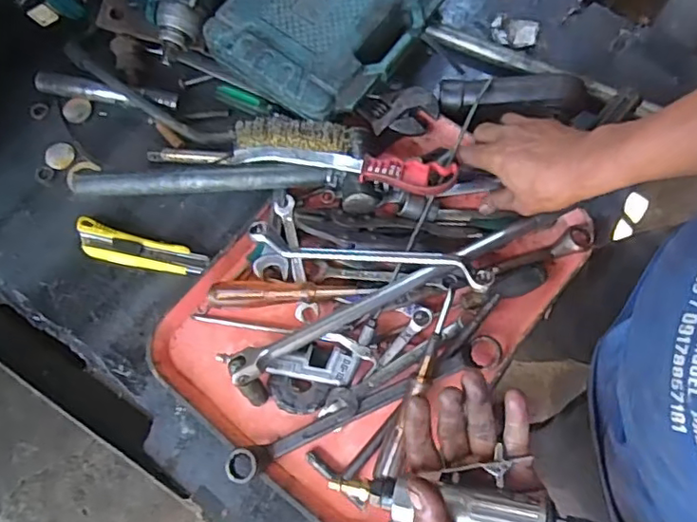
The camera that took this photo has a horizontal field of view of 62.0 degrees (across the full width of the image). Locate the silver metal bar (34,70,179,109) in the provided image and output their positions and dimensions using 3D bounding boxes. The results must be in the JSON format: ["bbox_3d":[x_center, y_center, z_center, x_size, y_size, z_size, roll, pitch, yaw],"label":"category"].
[{"bbox_3d":[-0.283,-0.198,0.681,0.170,0.020,0.024,10,78,1],"label":"silver metal bar"}]

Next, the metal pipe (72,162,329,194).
[{"bbox_3d":[-0.153,-0.088,0.609,0.255,0.021,0.026,-3,79,-2],"label":"metal pipe"}]

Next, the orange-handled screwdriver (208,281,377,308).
[{"bbox_3d":[-0.058,0.032,0.597,0.165,0.028,0.026,-2,78,-2],"label":"orange-handled screwdriver"}]

